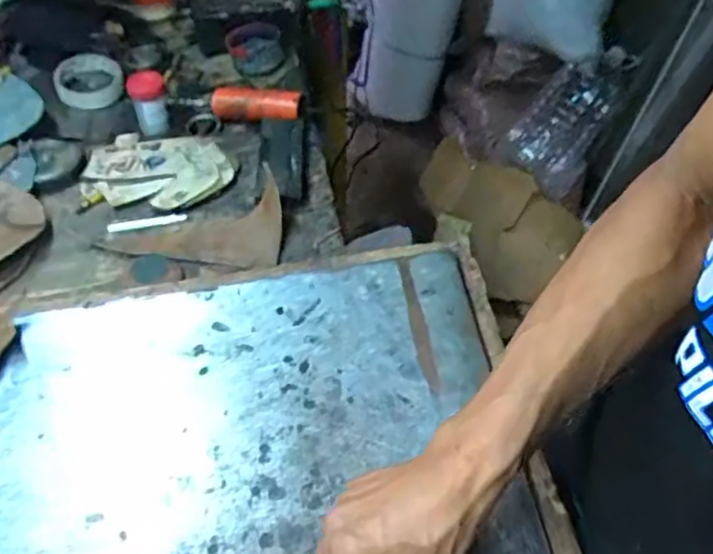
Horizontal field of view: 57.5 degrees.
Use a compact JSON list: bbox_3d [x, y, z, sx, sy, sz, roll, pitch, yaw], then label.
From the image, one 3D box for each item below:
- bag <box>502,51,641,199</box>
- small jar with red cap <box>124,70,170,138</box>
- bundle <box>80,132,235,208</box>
[{"bbox_3d":[0.571,-0.441,1.748,0.218,0.061,0.426,30,95,0],"label":"bag"},{"bbox_3d":[-0.258,-0.220,0.815,0.042,0.085,0.041,-1,48,1],"label":"small jar with red cap"},{"bbox_3d":[-0.225,-0.123,0.733,0.160,0.015,0.116,0,48,2],"label":"bundle"}]

